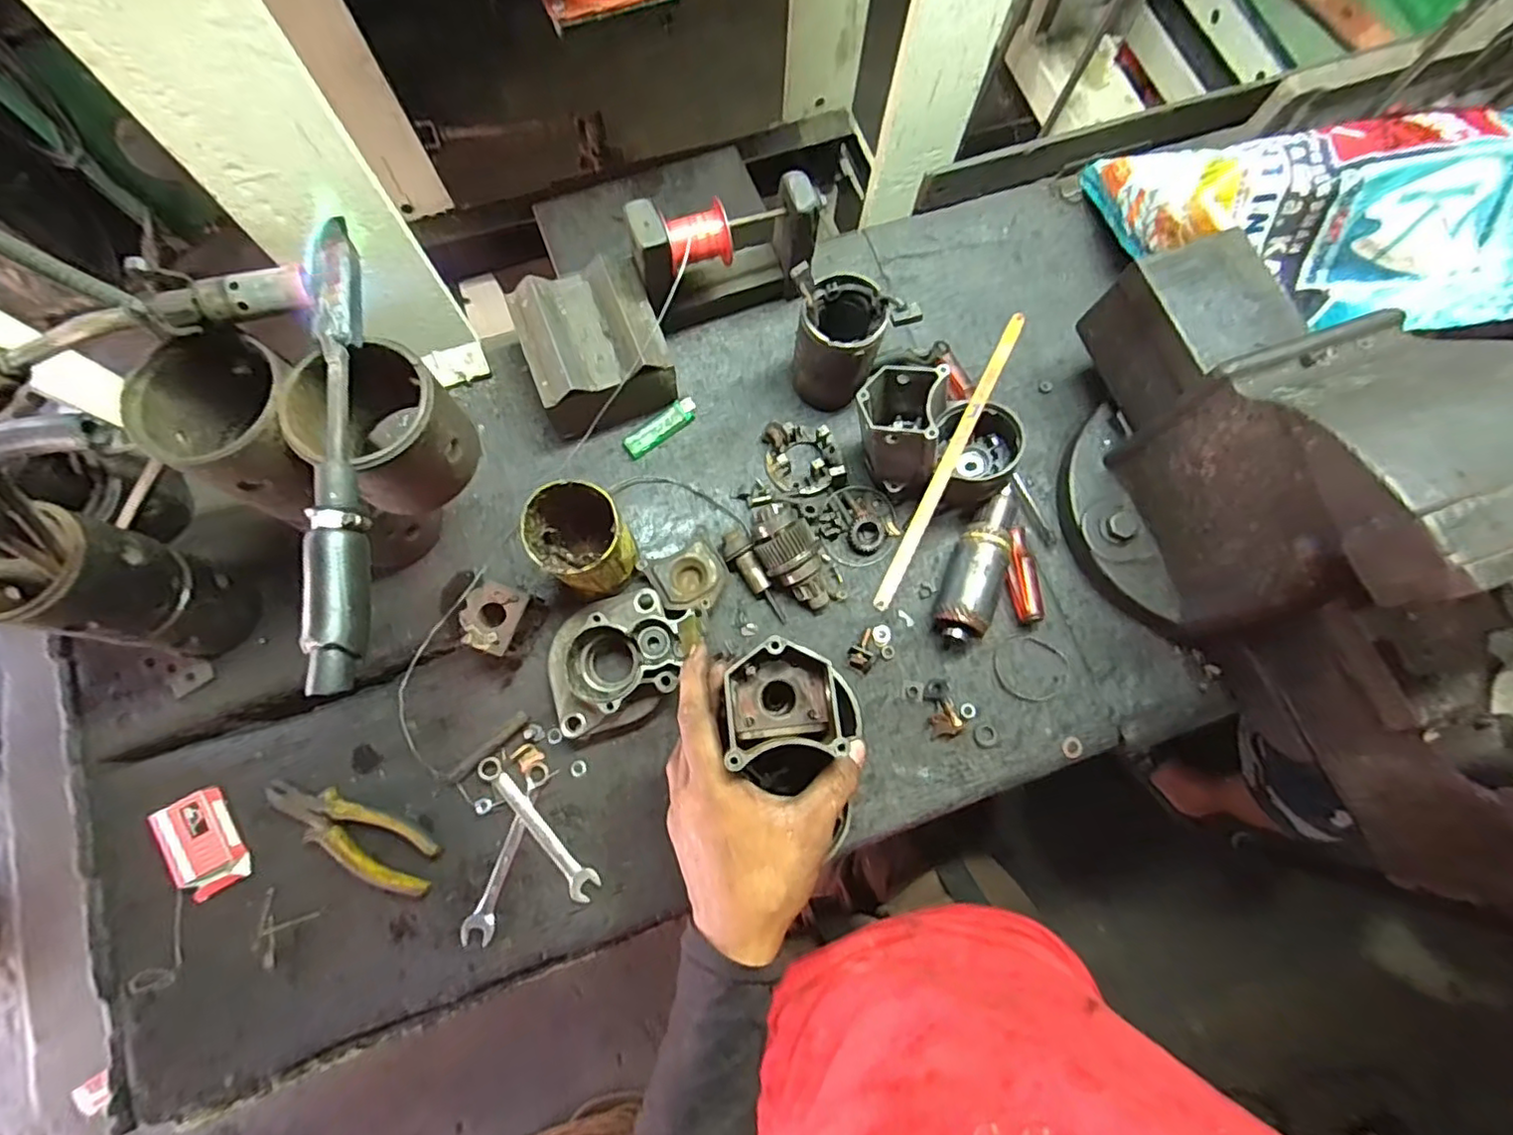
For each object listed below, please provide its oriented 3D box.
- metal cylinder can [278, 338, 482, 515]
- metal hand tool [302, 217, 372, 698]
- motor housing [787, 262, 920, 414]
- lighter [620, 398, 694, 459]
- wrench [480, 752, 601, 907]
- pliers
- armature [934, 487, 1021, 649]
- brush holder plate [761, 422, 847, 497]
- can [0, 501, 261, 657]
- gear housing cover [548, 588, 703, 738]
[{"bbox_3d":[-0.237,-0.090,0.408,0.083,0.083,0.085,0,75,-1],"label":"metal cylinder can"},{"bbox_3d":[-0.237,-0.070,0.358,0.028,0.025,0.271,-7,75,-3],"label":"metal hand tool"},{"bbox_3d":[0.076,-0.204,0.583,0.092,0.132,0.079,41,78,9],"label":"motor housing"},{"bbox_3d":[-0.093,-0.137,0.623,0.081,0.011,0.024,-36,79,-10],"label":"lighter"},{"bbox_3d":[-0.185,0.220,0.540,0.023,0.006,0.144,-41,80,-11],"label":"wrench"},{"bbox_3d":[-0.340,0.223,0.529,0.155,0.020,0.053,23,76,5],"label":"pliers"},{"bbox_3d":[0.201,-0.007,0.576,0.048,0.051,0.157,20,76,4],"label":"armature"},{"bbox_3d":[0.045,-0.106,0.602,0.071,0.034,0.070,0,75,-1],"label":"brush holder plate"},{"bbox_3d":[-0.470,0.020,0.491,0.078,0.188,0.079,0,75,-1],"label":"can"},{"bbox_3d":[-0.114,0.076,0.546,0.142,0.063,0.102,-26,77,-8],"label":"gear housing cover"}]

